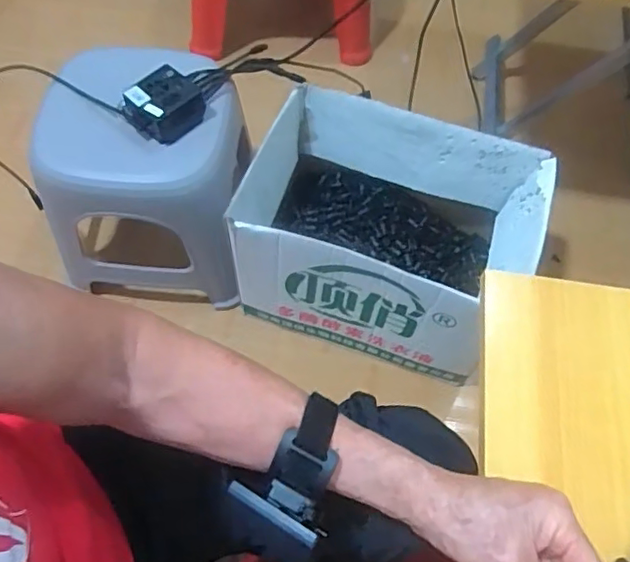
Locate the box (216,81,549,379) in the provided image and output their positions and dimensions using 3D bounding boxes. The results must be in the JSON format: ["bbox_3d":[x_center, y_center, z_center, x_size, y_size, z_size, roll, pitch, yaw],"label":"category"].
[{"bbox_3d":[0.105,-0.068,0.891,0.401,0.244,0.279,16,63,6],"label":"box"}]

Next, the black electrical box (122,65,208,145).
[{"bbox_3d":[-0.198,-0.234,0.771,0.096,0.047,0.083,-34,69,-18],"label":"black electrical box"}]

